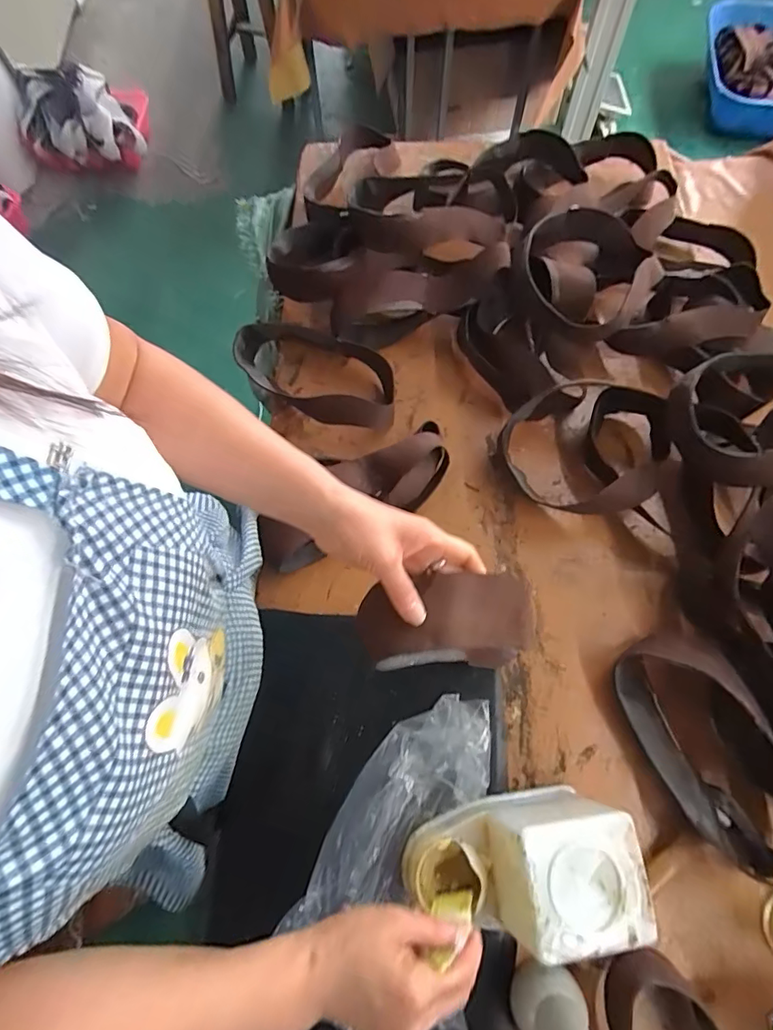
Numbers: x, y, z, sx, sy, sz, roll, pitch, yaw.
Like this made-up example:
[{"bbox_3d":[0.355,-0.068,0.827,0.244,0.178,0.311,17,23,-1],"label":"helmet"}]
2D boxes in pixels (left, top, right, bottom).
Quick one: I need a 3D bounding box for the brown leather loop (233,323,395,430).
[{"bbox_3d":[-0.104,-0.209,0.750,0.263,0.064,0.135,24,72,10],"label":"brown leather loop"}]

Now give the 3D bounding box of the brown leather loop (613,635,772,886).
[{"bbox_3d":[0.357,0.259,0.541,0.121,0.095,0.259,-26,71,-8],"label":"brown leather loop"}]

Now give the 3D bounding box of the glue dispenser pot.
[{"bbox_3d":[0.132,0.348,0.497,0.206,0.134,0.109,-6,69,-1],"label":"glue dispenser pot"}]

